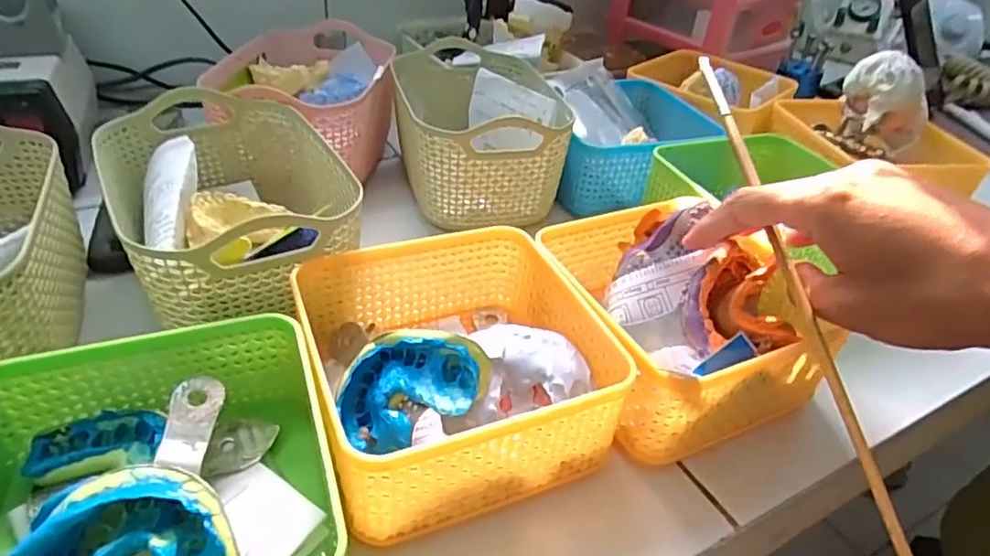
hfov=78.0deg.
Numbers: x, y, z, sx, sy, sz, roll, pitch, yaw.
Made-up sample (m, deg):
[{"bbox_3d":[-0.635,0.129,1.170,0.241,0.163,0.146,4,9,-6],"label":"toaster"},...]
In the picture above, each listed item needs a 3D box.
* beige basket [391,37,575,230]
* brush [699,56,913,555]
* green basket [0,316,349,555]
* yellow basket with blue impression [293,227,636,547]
[{"bbox_3d":[-0.019,-0.129,0.502,0.114,0.076,0.206,-6,38,-15],"label":"beige basket"},{"bbox_3d":[0.138,-0.002,0.287,0.007,0.009,0.277,-3,62,-11],"label":"brush"},{"bbox_3d":[-0.127,0.088,0.229,0.128,0.067,0.128,-10,40,-20],"label":"green basket"},{"bbox_3d":[-0.019,0.042,0.302,0.134,0.064,0.131,-12,40,-21],"label":"yellow basket with blue impression"}]

